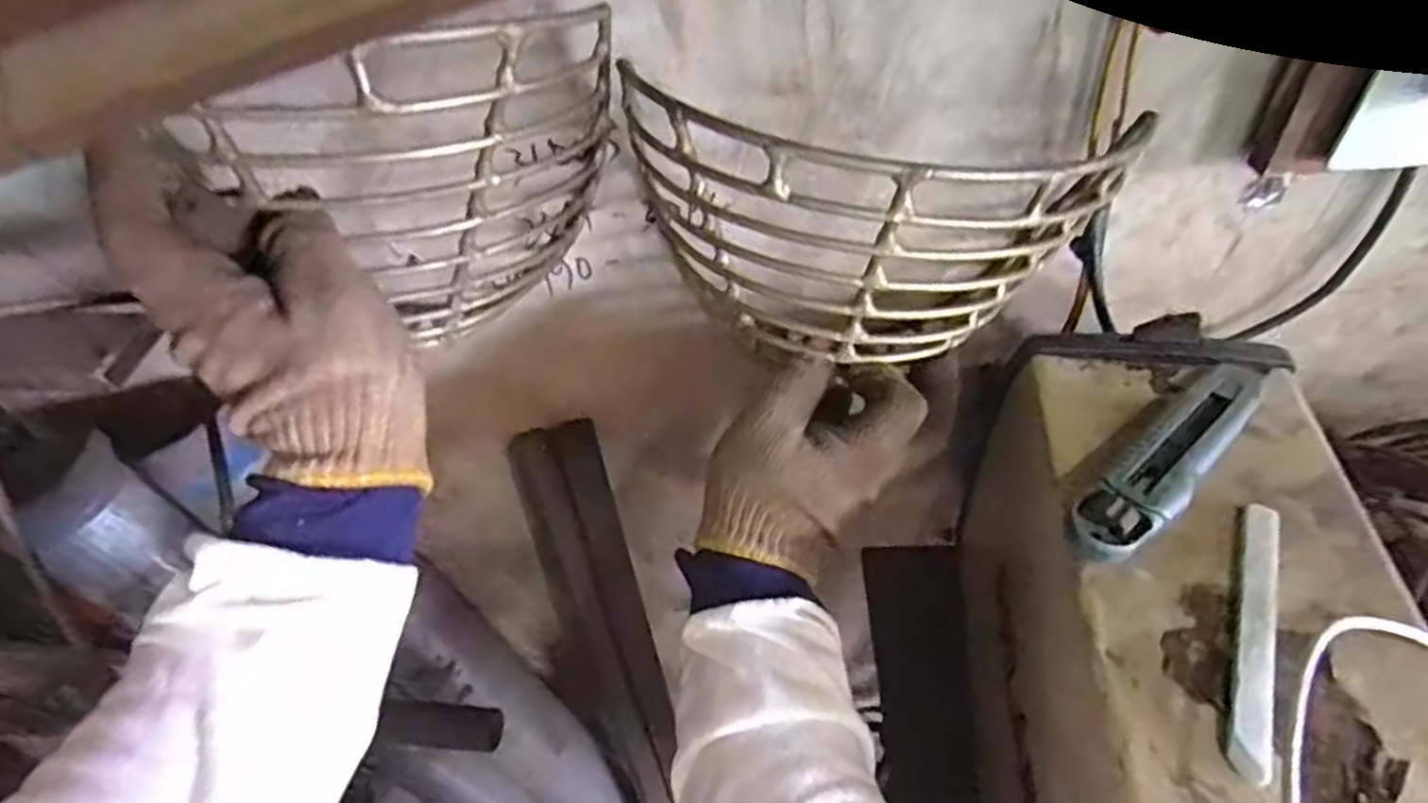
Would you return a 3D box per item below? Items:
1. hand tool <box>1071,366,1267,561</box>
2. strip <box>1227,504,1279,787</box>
[{"bbox_3d":[0.210,0.023,0.338,0.151,0.025,0.029,-35,53,-25],"label":"hand tool"},{"bbox_3d":[0.211,0.087,0.290,0.013,0.006,0.121,11,47,30],"label":"strip"}]

